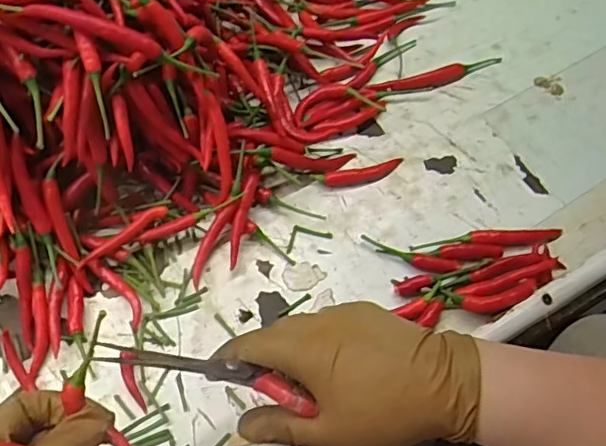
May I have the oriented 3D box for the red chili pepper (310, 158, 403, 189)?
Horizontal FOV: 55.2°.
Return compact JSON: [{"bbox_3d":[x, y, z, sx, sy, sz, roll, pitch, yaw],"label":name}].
[{"bbox_3d":[0.050,-0.042,0.497,0.082,0.009,0.019,-13,63,-11],"label":"red chili pepper"}]

